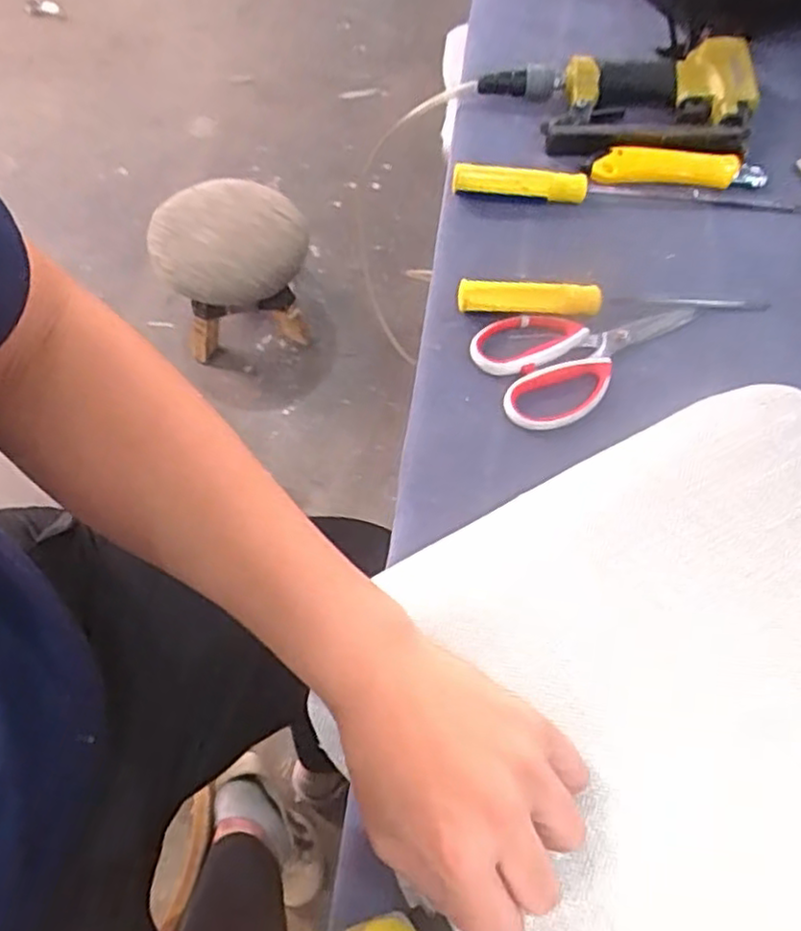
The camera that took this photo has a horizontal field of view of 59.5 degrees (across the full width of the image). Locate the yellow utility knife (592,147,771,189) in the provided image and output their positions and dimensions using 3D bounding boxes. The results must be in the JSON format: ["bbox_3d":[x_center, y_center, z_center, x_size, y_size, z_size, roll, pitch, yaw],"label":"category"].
[{"bbox_3d":[0.248,-0.267,0.625,0.151,0.014,0.031,0,64,-2],"label":"yellow utility knife"}]

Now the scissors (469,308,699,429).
[{"bbox_3d":[0.151,-0.095,0.548,0.183,0.010,0.099,-24,67,-12],"label":"scissors"}]

